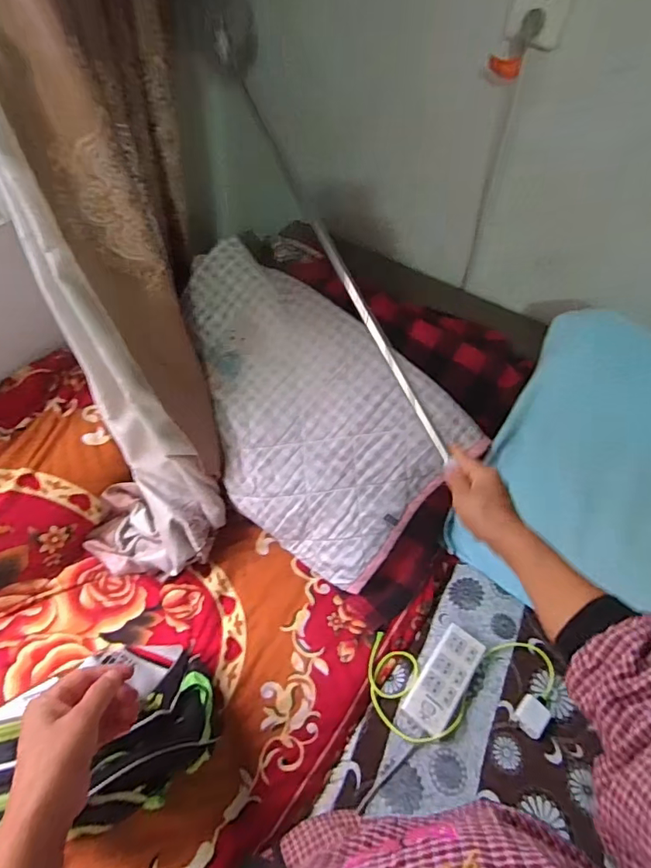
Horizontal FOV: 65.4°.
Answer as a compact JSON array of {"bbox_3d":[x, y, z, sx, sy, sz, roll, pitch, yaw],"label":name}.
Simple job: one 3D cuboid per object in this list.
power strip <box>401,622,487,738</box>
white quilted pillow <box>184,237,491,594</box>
[{"bbox_3d":[0.217,0.445,0.924,0.080,0.043,0.197,32,55,20],"label":"power strip"},{"bbox_3d":[-0.072,-0.043,1.019,0.678,0.120,0.452,34,92,2],"label":"white quilted pillow"}]

